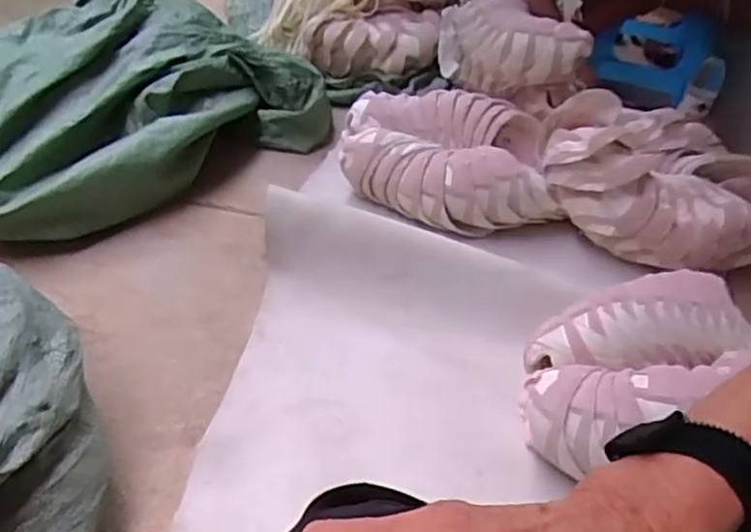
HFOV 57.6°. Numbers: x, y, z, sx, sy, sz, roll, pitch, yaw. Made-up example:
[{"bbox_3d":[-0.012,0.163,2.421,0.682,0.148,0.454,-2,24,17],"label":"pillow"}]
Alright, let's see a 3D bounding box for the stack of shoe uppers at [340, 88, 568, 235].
[{"bbox_3d":[0.131,-0.203,1.270,0.382,0.122,0.295,5,40,0],"label":"stack of shoe uppers"}]

